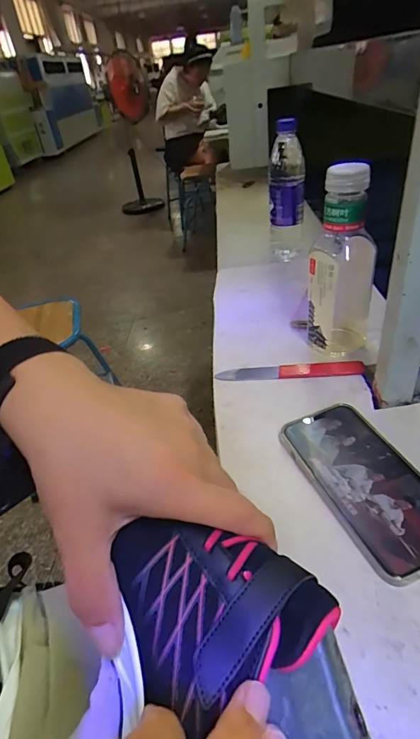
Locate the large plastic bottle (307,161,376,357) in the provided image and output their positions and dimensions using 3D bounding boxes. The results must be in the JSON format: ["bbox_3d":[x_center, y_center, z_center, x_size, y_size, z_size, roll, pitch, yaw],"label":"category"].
[{"bbox_3d":[0.149,-0.112,0.457,0.068,0.213,0.076,12,42,25],"label":"large plastic bottle"}]

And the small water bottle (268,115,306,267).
[{"bbox_3d":[0.139,-0.320,0.737,0.065,0.218,0.068,-5,37,5],"label":"small water bottle"}]

